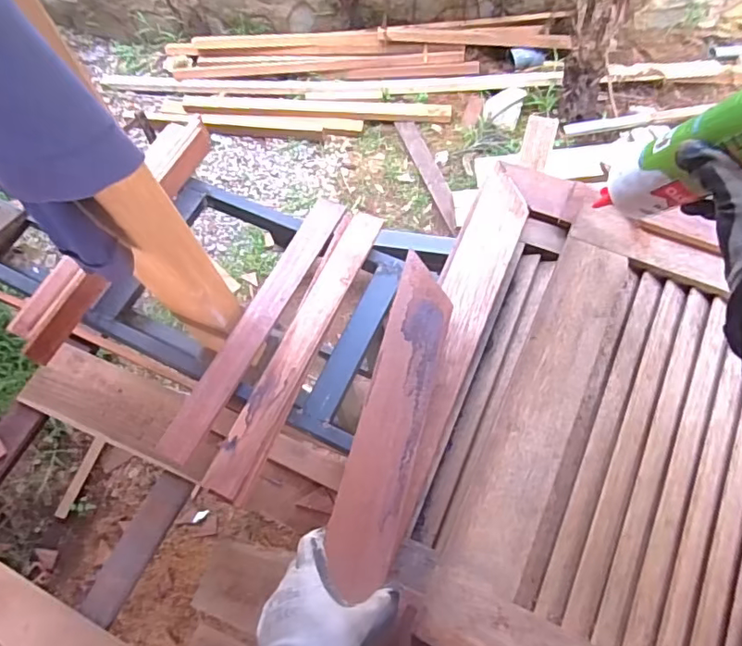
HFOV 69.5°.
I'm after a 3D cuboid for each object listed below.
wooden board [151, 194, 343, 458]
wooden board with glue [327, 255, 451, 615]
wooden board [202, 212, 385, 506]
[{"bbox_3d":[-0.220,-0.011,1.075,0.074,0.028,0.618,24,69,12],"label":"wooden board"},{"bbox_3d":[0.024,0.091,0.553,0.068,0.014,0.339,12,68,8],"label":"wooden board with glue"},{"bbox_3d":[-0.134,0.035,1.028,0.074,0.021,0.610,21,69,12],"label":"wooden board"}]

